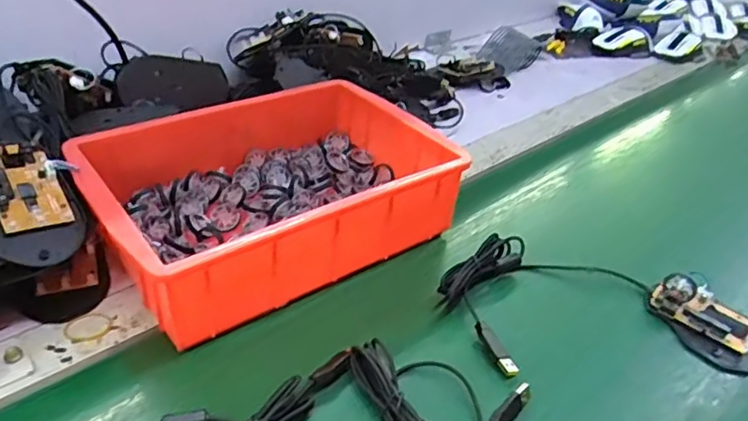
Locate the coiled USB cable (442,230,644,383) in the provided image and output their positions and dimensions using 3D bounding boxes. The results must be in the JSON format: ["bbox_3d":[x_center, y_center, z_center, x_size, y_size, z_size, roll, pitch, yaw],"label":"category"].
[{"bbox_3d":[0.137,0.064,0.511,0.176,0.028,0.109,-20,44,-32],"label":"coiled USB cable"}]

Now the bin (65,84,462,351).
[{"bbox_3d":[-0.094,-0.019,0.532,0.290,0.085,0.208,-20,44,-32],"label":"bin"}]

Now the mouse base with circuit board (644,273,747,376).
[{"bbox_3d":[0.282,0.090,0.487,0.064,0.032,0.103,-21,44,-33],"label":"mouse base with circuit board"}]

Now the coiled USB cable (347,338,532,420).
[{"bbox_3d":[0.039,0.130,0.397,0.124,0.024,0.088,16,37,12],"label":"coiled USB cable"}]

